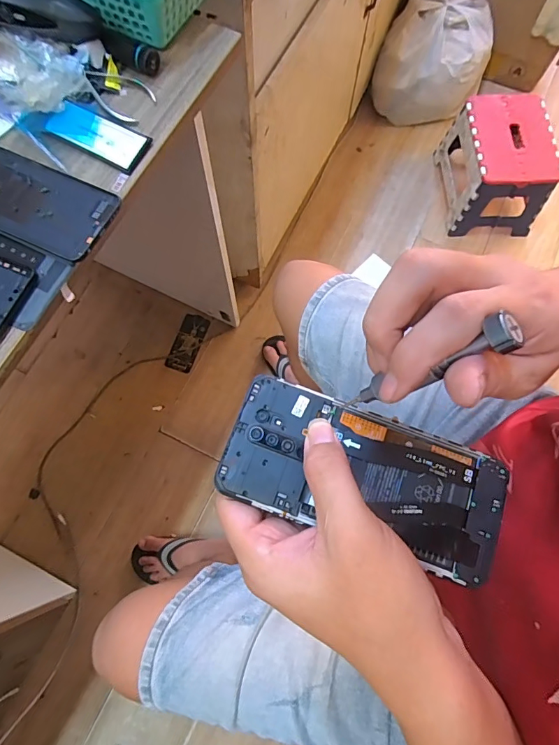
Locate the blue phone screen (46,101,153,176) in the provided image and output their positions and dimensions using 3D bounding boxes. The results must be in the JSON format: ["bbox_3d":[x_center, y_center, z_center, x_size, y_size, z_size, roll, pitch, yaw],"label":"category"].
[{"bbox_3d":[-0.170,-0.224,0.411,0.092,0.009,0.041,28,79,3],"label":"blue phone screen"}]

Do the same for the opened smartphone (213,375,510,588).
[{"bbox_3d":[0.049,0.058,0.248,0.156,0.004,0.071,19,73,2],"label":"opened smartphone"}]

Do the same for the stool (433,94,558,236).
[{"bbox_3d":[0.585,-0.557,1.195,0.223,0.224,0.282,-3,73,-2],"label":"stool"}]

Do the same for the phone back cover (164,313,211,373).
[{"bbox_3d":[-0.242,-0.079,1.154,0.070,0.012,0.162,18,73,4],"label":"phone back cover"}]

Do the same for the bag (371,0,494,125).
[{"bbox_3d":[0.451,-0.909,1.282,0.291,0.223,0.275,32,75,8],"label":"bag"}]

